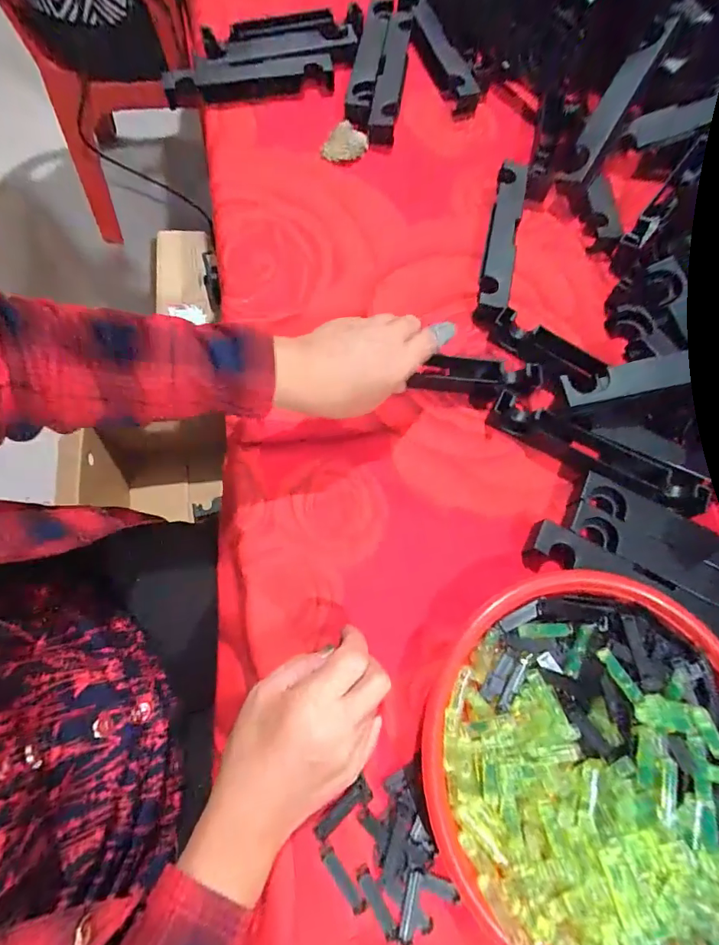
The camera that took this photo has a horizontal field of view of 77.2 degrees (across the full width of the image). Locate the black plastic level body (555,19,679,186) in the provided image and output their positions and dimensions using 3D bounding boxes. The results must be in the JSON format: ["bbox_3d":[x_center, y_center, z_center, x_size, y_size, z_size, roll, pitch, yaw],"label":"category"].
[{"bbox_3d":[0.291,-0.423,0.517,0.032,0.025,0.182,32,100,9],"label":"black plastic level body"}]

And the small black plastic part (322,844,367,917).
[{"bbox_3d":[-0.011,0.276,0.304,0.009,0.004,0.044,-34,78,-13],"label":"small black plastic part"}]

